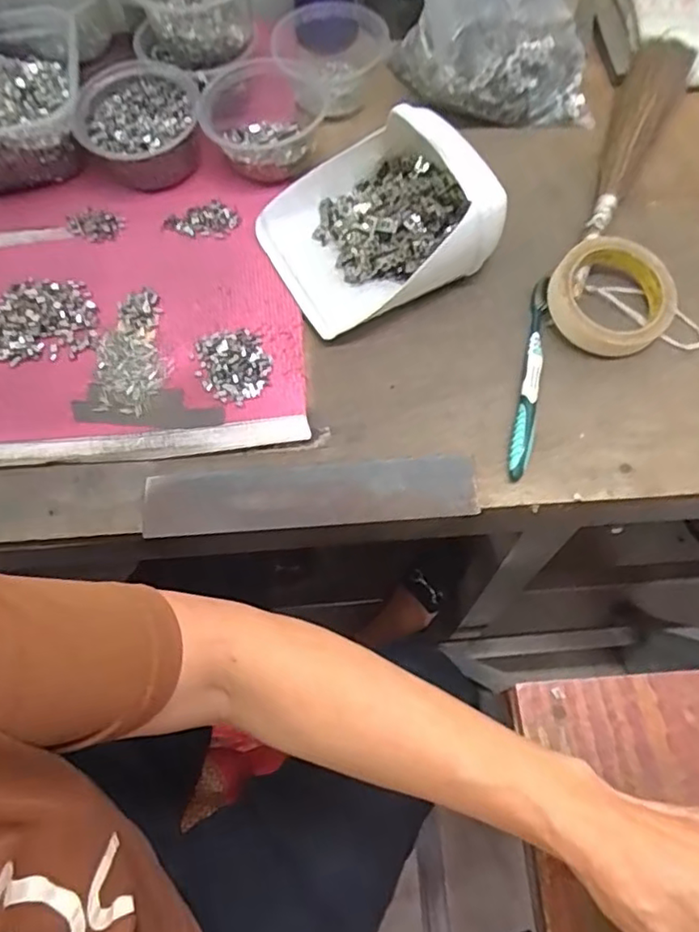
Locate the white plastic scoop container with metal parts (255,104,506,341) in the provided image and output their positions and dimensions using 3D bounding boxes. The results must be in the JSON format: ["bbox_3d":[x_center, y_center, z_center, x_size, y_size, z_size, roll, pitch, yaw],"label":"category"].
[{"bbox_3d":[0.019,-0.208,0.522,0.170,0.088,0.158,-28,67,-10],"label":"white plastic scoop container with metal parts"}]

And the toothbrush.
[{"bbox_3d":[0.146,-0.075,0.496,0.016,0.014,0.180,12,66,8],"label":"toothbrush"}]

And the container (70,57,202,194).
[{"bbox_3d":[-0.196,-0.320,0.590,0.115,0.054,0.118,-22,66,-7],"label":"container"}]

